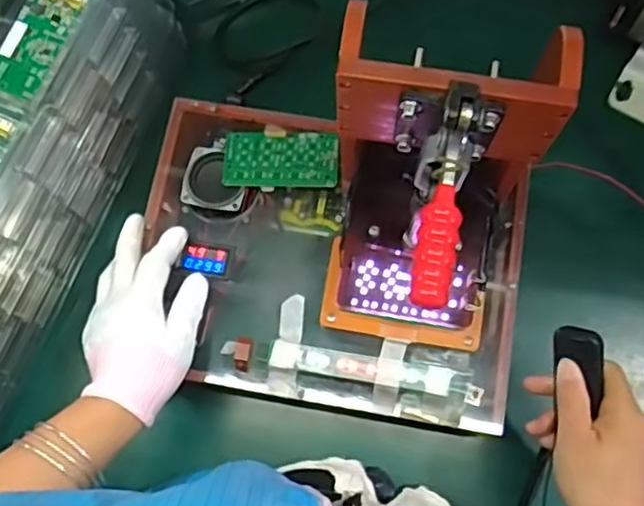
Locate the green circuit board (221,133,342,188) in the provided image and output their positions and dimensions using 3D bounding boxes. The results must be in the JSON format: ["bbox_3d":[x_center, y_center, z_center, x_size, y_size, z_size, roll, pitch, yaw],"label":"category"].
[{"bbox_3d":[-0.034,-0.078,0.569,0.094,0.011,0.046,4,76,3],"label":"green circuit board"}]

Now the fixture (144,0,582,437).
[{"bbox_3d":[0.001,-0.020,0.458,0.301,0.283,0.225,10,76,4],"label":"fixture"}]

